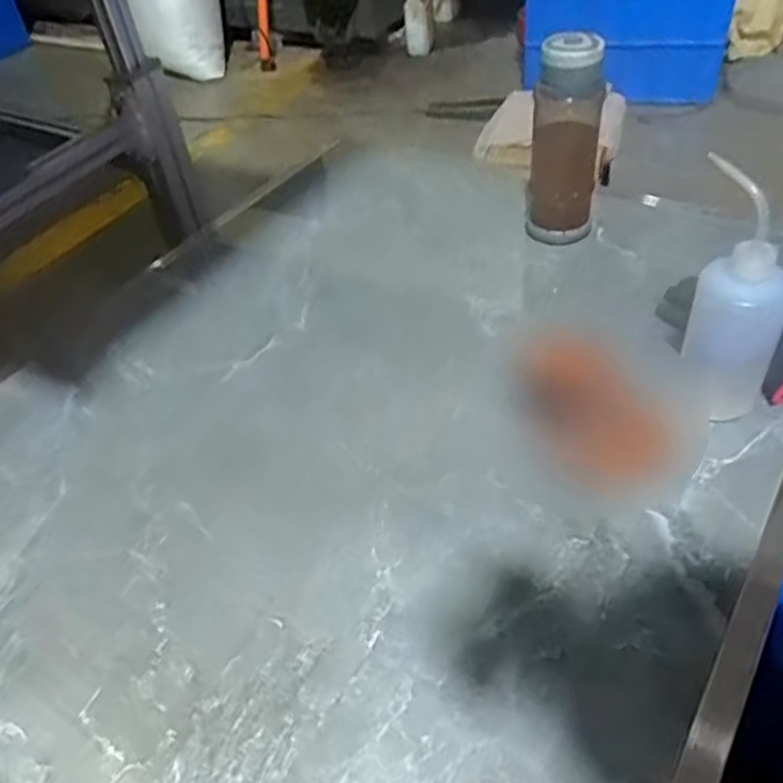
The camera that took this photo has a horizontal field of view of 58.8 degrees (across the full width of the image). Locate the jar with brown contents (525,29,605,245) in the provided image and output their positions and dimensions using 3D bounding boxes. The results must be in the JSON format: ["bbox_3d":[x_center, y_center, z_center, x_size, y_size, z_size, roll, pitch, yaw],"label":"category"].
[{"bbox_3d":[0.209,-0.290,0.841,0.081,0.239,0.066,3,45,12],"label":"jar with brown contents"}]

